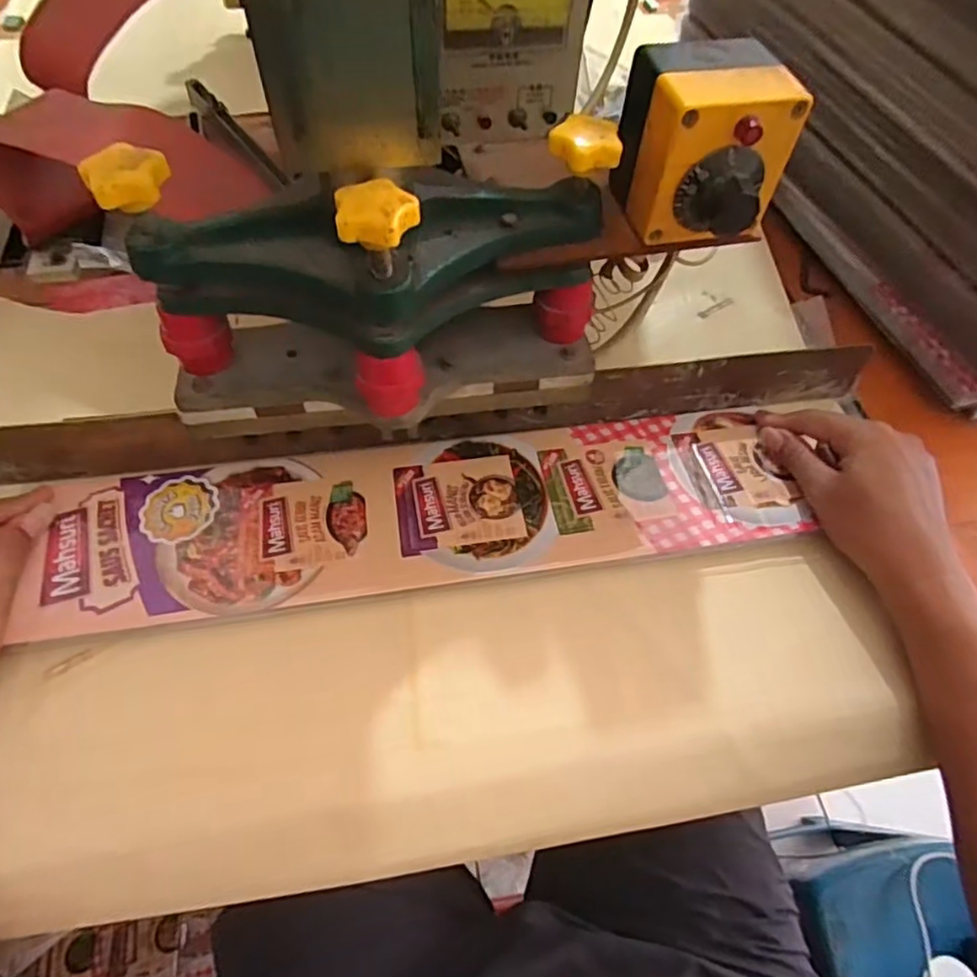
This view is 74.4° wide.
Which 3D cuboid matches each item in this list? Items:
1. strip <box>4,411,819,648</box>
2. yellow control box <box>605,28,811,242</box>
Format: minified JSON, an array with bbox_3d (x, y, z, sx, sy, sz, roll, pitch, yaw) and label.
[{"bbox_3d":[-0.041,0.015,0.458,0.512,0.005,0.122,-7,54,-6],"label":"strip"},{"bbox_3d":[0.113,-0.177,0.341,0.079,0.077,0.077,-13,60,-10],"label":"yellow control box"}]

